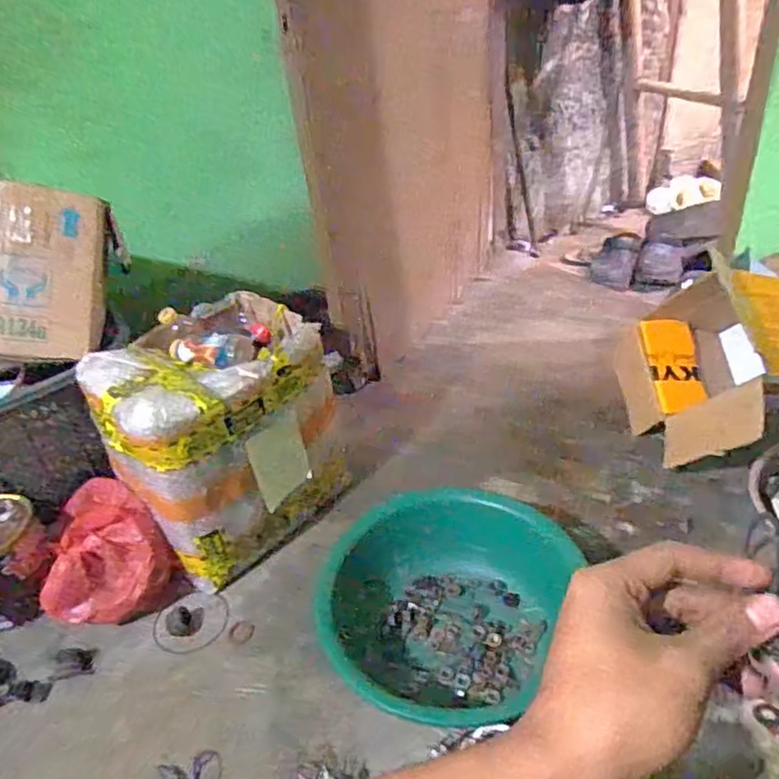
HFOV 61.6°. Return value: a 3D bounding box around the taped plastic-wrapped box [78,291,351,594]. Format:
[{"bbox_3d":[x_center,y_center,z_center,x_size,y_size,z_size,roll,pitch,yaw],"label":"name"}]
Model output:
[{"bbox_3d":[-0.274,0.061,1.101,0.260,0.325,0.351,26,47,38],"label":"taped plastic-wrapped box"}]

